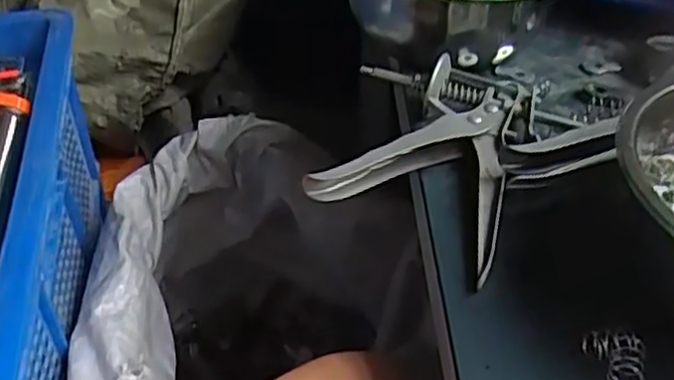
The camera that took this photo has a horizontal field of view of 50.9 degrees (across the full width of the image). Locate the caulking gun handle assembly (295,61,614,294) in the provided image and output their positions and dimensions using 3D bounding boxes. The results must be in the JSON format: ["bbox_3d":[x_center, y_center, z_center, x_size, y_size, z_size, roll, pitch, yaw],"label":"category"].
[{"bbox_3d":[0.067,-0.029,0.414,0.154,0.041,0.148,27,45,27],"label":"caulking gun handle assembly"}]

